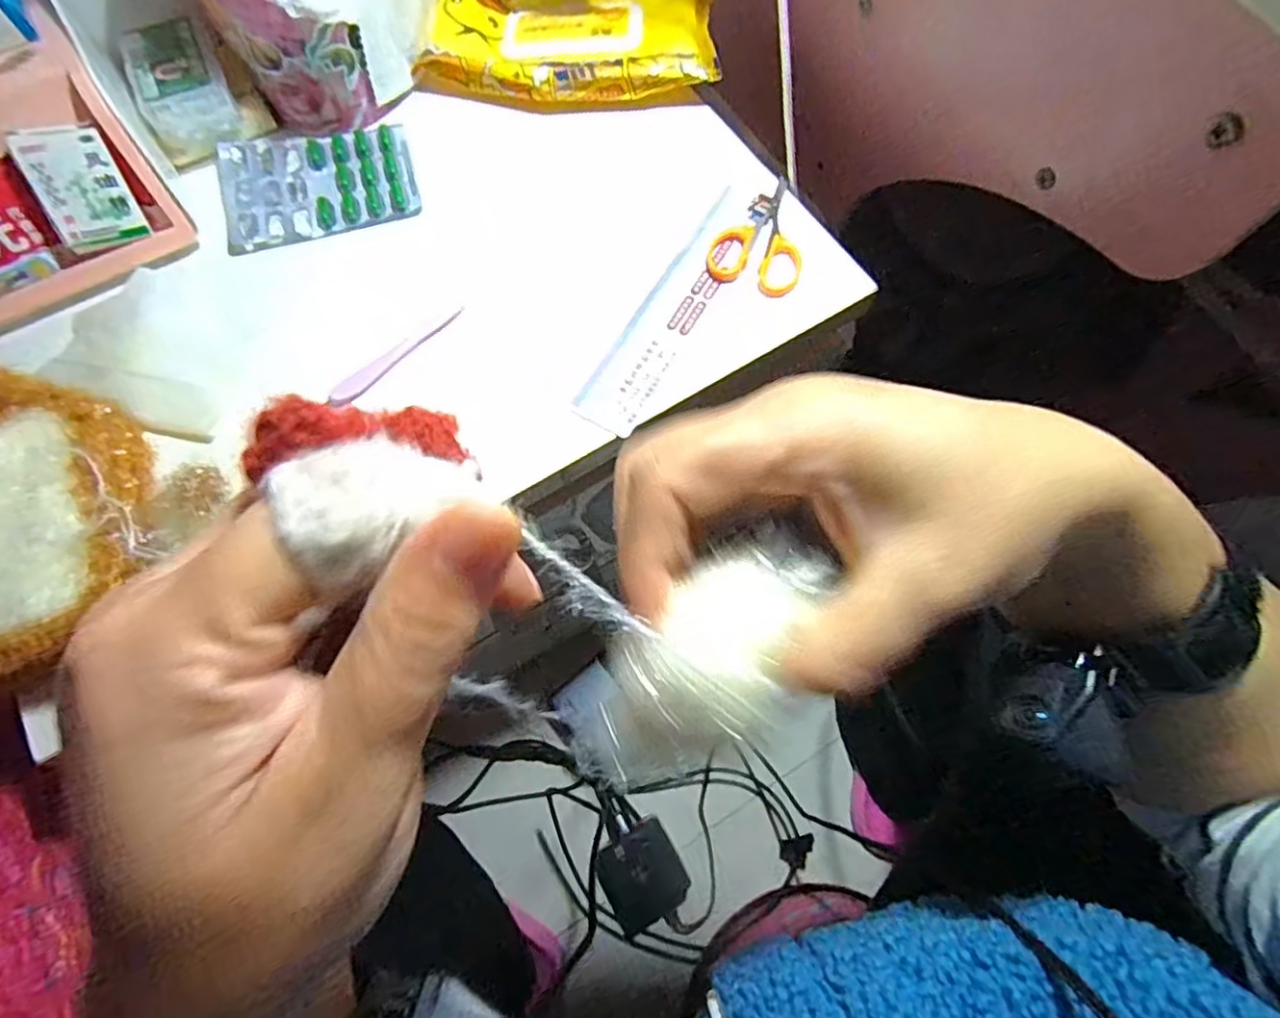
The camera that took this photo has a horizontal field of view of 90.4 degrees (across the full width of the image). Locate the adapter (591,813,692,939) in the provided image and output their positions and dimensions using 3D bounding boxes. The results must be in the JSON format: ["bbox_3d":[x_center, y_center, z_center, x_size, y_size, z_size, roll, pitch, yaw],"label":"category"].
[{"bbox_3d":[0.003,0.394,0.685,0.086,0.018,0.090,-27,72,-9],"label":"adapter"}]

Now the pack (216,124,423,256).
[{"bbox_3d":[-0.209,-0.213,0.411,0.119,0.007,0.084,-16,70,-6],"label":"pack"}]

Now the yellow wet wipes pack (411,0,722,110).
[{"bbox_3d":[-0.047,-0.328,0.441,0.193,0.031,0.114,5,70,2],"label":"yellow wet wipes pack"}]

